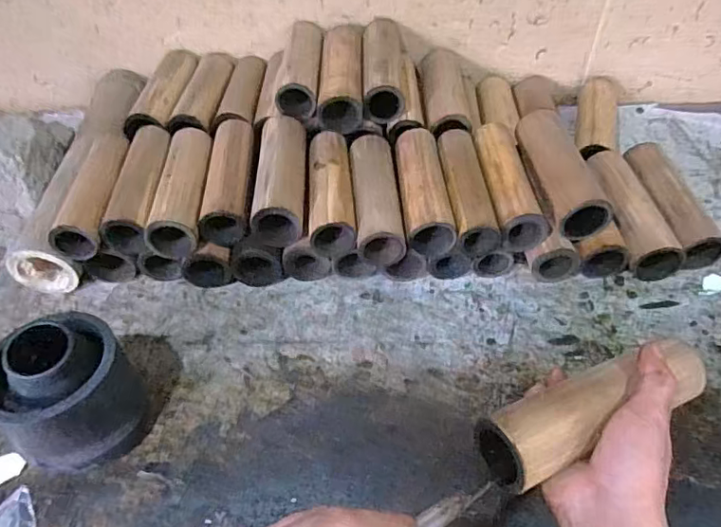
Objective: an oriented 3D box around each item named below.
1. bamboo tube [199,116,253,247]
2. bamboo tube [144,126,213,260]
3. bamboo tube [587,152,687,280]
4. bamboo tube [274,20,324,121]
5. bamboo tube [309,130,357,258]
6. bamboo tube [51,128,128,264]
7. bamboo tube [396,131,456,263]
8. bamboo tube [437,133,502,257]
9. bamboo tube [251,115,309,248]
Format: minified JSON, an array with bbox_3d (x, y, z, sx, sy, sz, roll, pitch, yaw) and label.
[{"bbox_3d":[-0.154,-0.104,0.641,0.053,0.057,0.176,-2,44,0],"label":"bamboo tube"},{"bbox_3d":[-0.207,-0.089,0.634,0.055,0.057,0.183,-4,45,-2],"label":"bamboo tube"},{"bbox_3d":[0.324,-0.063,0.655,0.060,0.054,0.181,-5,46,-4],"label":"bamboo tube"},{"bbox_3d":[-0.080,-0.267,0.734,0.055,0.059,0.183,1,45,2],"label":"bamboo tube"},{"bbox_3d":[-0.035,-0.083,0.631,0.051,0.058,0.180,-3,44,-1],"label":"bamboo tube"},{"bbox_3d":[-0.306,-0.085,0.628,0.051,0.053,0.175,-3,44,-1],"label":"bamboo tube"},{"bbox_3d":[0.072,-0.087,0.633,0.053,0.059,0.176,-3,44,-1],"label":"bamboo tube"},{"bbox_3d":[0.121,-0.086,0.635,0.052,0.059,0.183,-4,45,-3],"label":"bamboo tube"},{"bbox_3d":[-0.094,-0.106,0.640,0.057,0.059,0.177,-2,44,-1],"label":"bamboo tube"}]

